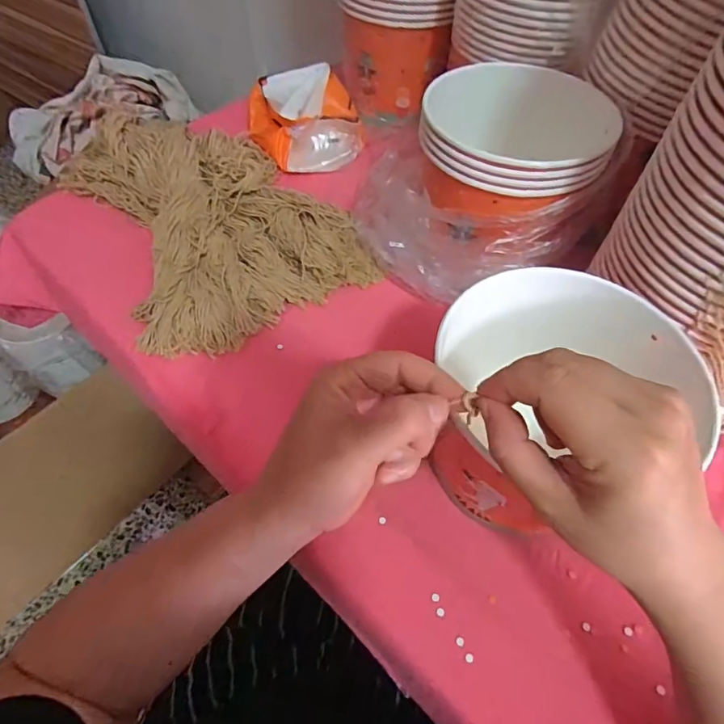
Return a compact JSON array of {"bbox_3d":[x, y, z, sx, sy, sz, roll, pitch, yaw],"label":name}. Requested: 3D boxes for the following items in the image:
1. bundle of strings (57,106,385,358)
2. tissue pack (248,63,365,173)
[{"bbox_3d":[-0.160,-0.165,0.506,0.251,0.067,0.322,-25,60,-17],"label":"bundle of strings"},{"bbox_3d":[-0.074,-0.311,0.585,0.130,0.077,0.131,-12,57,-9],"label":"tissue pack"}]

